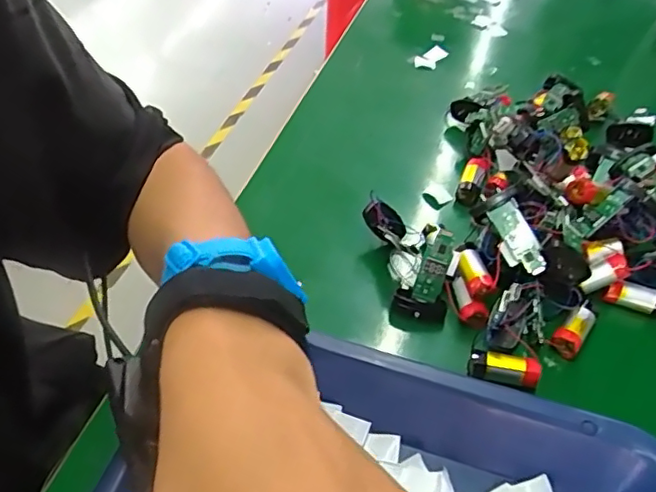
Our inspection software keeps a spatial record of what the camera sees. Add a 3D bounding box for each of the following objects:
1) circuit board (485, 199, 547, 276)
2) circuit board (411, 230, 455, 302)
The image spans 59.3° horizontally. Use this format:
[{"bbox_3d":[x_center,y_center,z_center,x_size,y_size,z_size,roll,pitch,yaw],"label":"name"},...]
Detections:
[{"bbox_3d":[0.106,-0.003,0.328,0.020,0.004,0.044,-33,76,19],"label":"circuit board"},{"bbox_3d":[0.061,0.012,0.330,0.014,0.044,0.008,23,20,18],"label":"circuit board"}]

